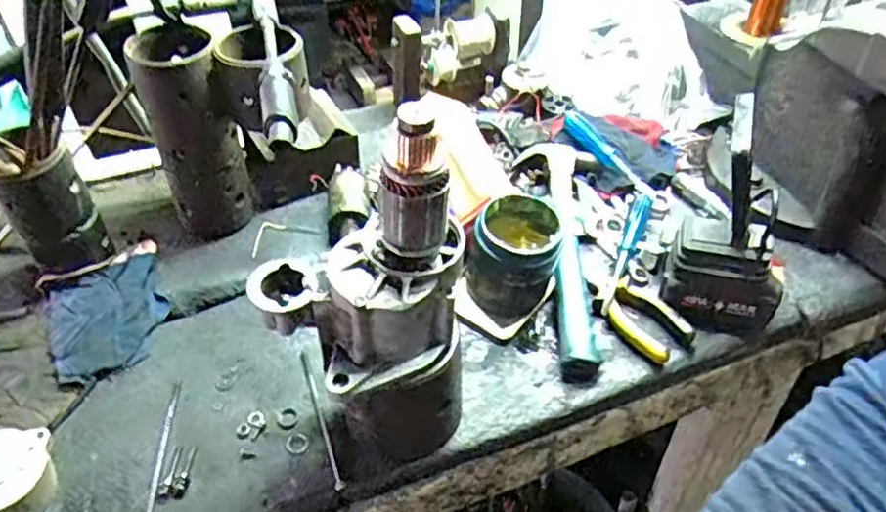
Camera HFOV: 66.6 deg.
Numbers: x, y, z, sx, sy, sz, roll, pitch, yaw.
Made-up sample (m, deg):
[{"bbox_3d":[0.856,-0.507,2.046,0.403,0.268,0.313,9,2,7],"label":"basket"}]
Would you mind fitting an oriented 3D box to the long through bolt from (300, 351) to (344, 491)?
[{"bbox_3d":[-0.119,0.152,0.650,0.008,0.005,0.159,-15,46,-14],"label":"long through bolt"}]

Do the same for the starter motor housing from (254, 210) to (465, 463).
[{"bbox_3d":[-0.059,0.081,0.582,0.164,0.205,0.114,-18,47,-18],"label":"starter motor housing"}]

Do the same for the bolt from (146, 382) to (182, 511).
[{"bbox_3d":[-0.258,0.185,0.613,0.010,0.004,0.166,-4,44,-4],"label":"bolt"}]

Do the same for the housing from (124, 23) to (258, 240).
[{"bbox_3d":[-0.279,-0.137,0.761,0.087,0.215,0.090,-20,47,-19],"label":"housing"}]

